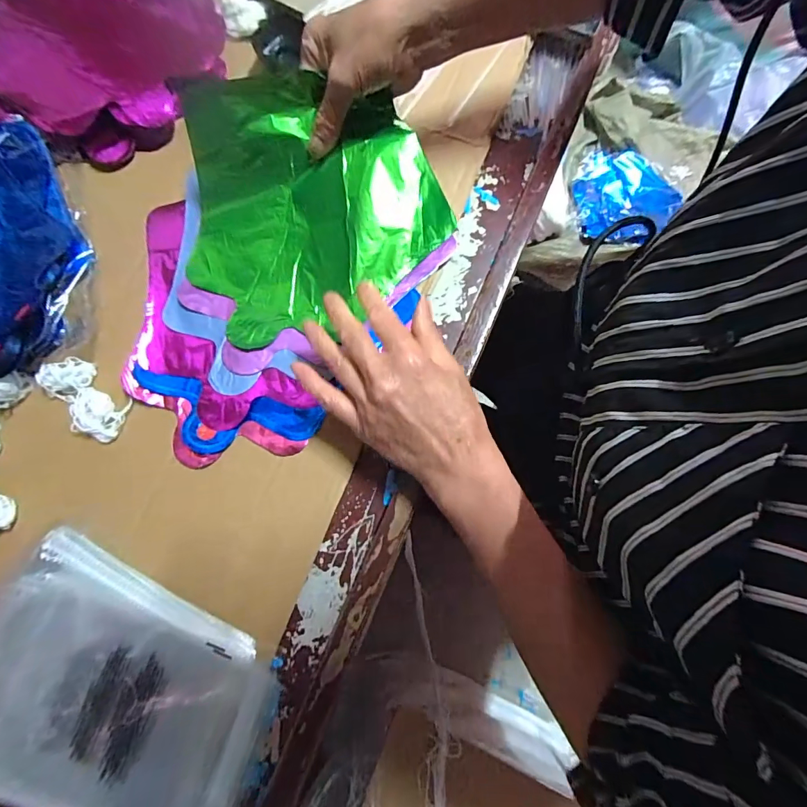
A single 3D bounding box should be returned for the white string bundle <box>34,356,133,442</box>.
[{"bbox_3d":[-0.265,-0.006,0.354,0.080,0.011,0.043,40,81,8],"label":"white string bundle"}]

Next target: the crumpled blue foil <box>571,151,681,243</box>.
[{"bbox_3d":[0.489,-0.455,0.935,0.229,0.040,0.249,6,77,1],"label":"crumpled blue foil"}]

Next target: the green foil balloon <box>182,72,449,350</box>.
[{"bbox_3d":[-0.080,-0.171,0.371,0.221,0.033,0.199,-14,95,1],"label":"green foil balloon"}]

